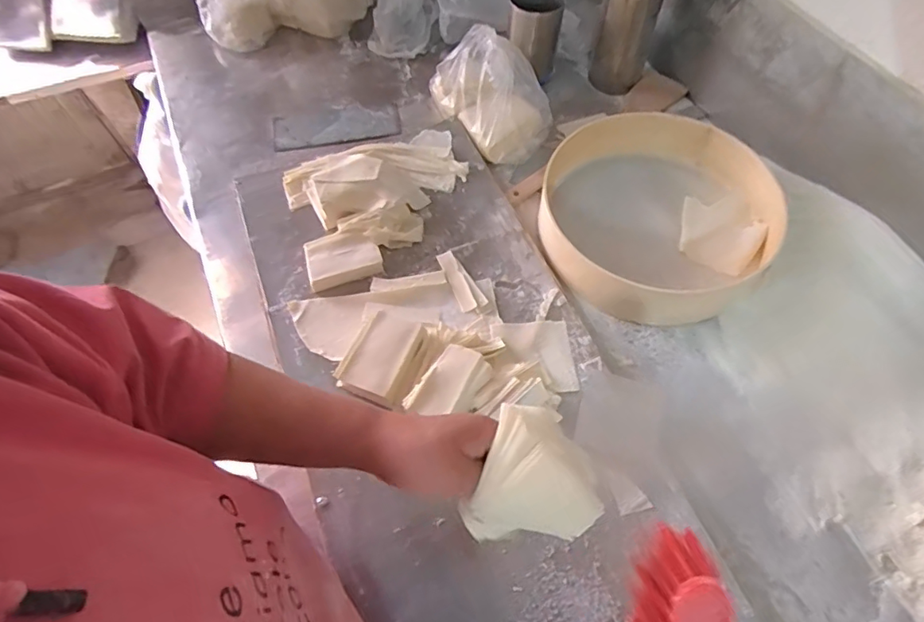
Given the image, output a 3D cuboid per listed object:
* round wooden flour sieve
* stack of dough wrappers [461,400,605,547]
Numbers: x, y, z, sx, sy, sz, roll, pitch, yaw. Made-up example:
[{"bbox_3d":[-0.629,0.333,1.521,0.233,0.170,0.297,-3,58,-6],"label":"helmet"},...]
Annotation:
[{"bbox_3d":[0.257,-0.136,0.695,0.291,0.065,0.320,-1,61,1],"label":"round wooden flour sieve"},{"bbox_3d":[0.047,0.116,0.378,0.084,0.060,0.080,4,61,-1],"label":"stack of dough wrappers"}]

